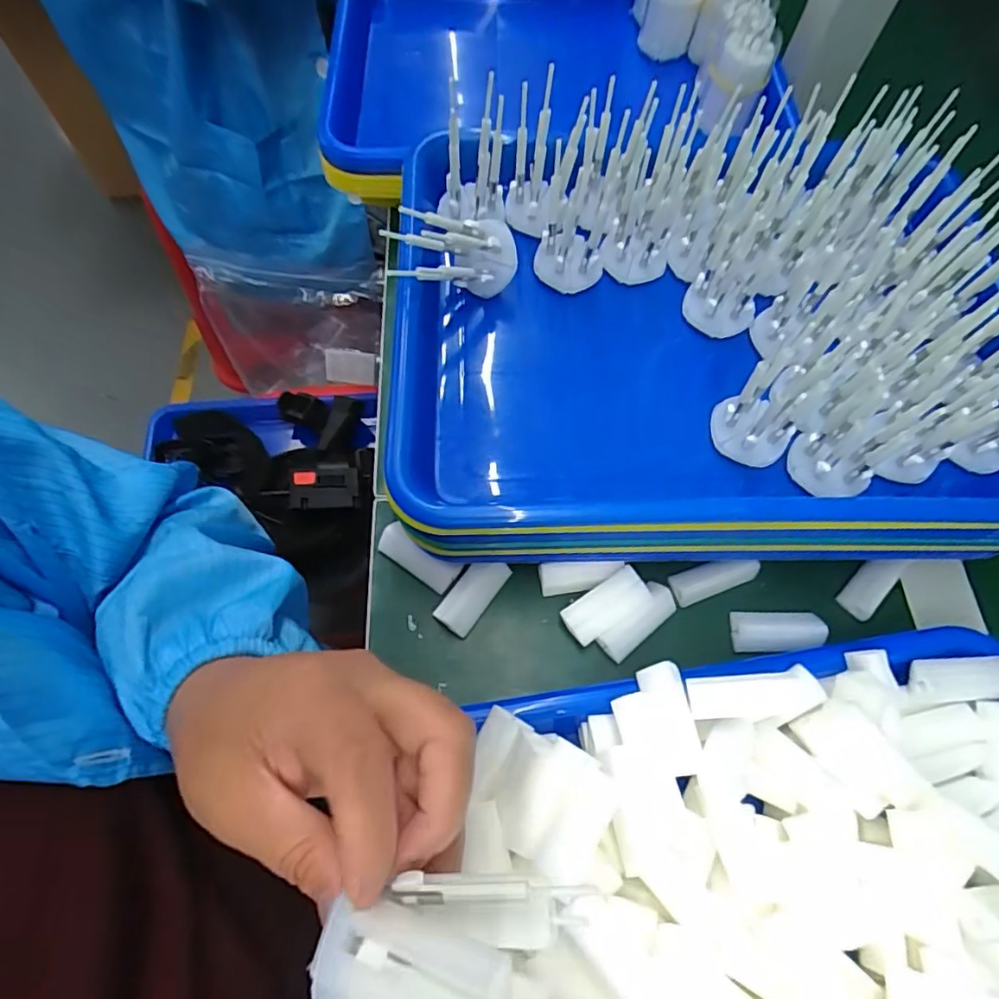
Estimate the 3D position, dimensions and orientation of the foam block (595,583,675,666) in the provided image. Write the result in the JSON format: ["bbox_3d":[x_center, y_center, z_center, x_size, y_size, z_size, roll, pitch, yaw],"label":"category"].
[{"bbox_3d":[0.073,0.065,0.303,0.045,0.013,0.018,-40,73,-17],"label":"foam block"}]

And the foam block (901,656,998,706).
[{"bbox_3d":[0.222,0.086,0.277,0.048,0.012,0.019,-8,66,9],"label":"foam block"}]

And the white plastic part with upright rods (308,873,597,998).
[{"bbox_3d":[-0.011,0.122,0.151,0.065,0.035,0.046,-4,51,28],"label":"white plastic part with upright rods"}]

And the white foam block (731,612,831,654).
[{"bbox_3d":[0.147,0.070,0.305,0.046,0.012,0.021,0,66,-2],"label":"white foam block"}]

